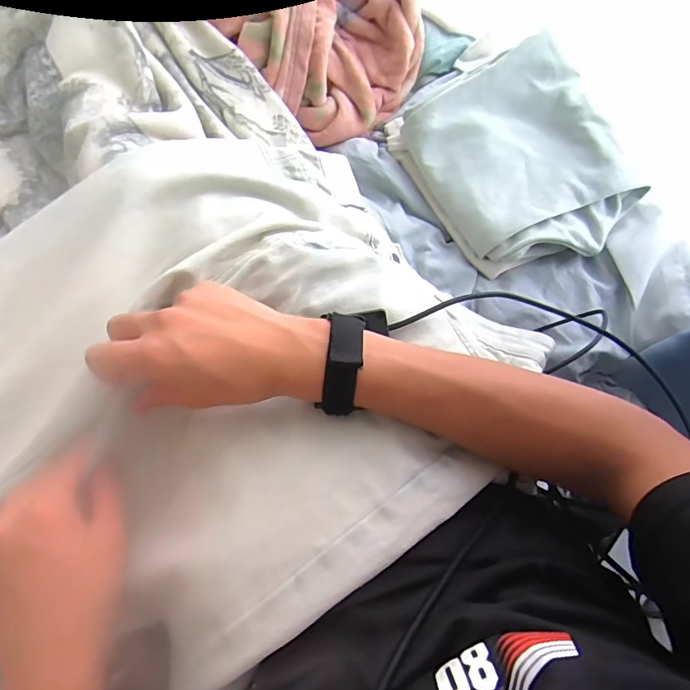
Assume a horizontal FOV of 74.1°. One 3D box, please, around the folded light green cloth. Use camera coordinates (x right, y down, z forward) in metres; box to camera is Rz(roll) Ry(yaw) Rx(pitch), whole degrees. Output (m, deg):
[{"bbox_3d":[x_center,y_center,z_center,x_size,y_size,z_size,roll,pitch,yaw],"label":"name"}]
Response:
[{"bbox_3d":[0.217,-0.231,0.578,0.227,0.070,0.282,-31,83,2],"label":"folded light green cloth"}]

